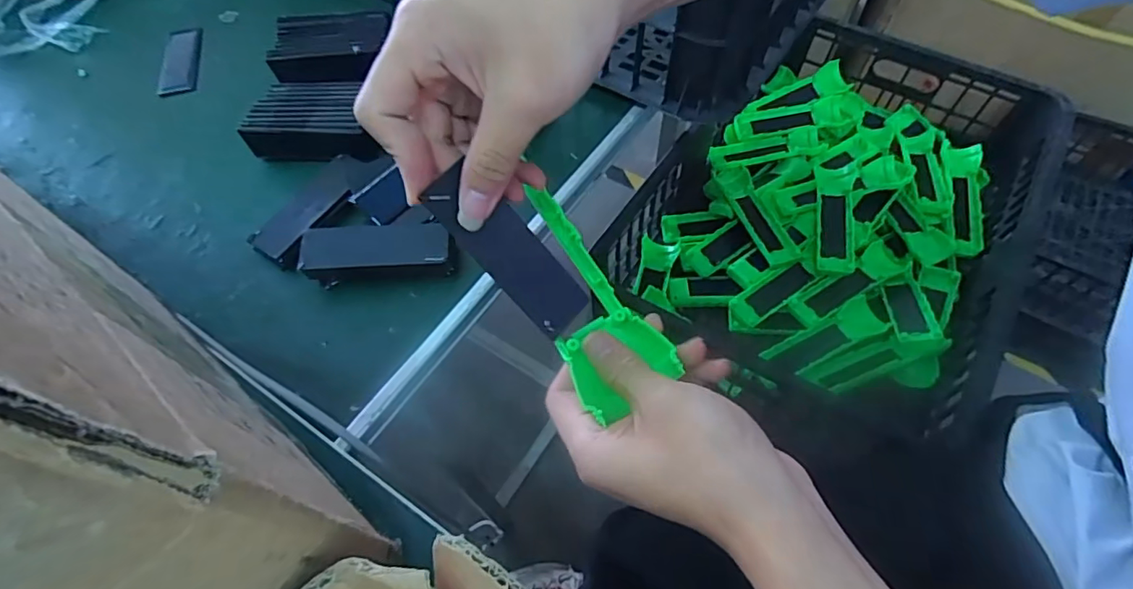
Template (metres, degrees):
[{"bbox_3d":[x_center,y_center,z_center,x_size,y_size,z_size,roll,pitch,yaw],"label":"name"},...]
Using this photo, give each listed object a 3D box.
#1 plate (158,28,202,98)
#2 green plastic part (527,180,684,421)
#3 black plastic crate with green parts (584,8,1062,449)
[{"bbox_3d":[-0.343,-0.210,0.485,0.032,0.004,0.092,-13,59,-5],"label":"plate"},{"bbox_3d":[0.015,-0.001,0.274,0.050,0.017,0.120,-17,74,-7],"label":"green plastic part"},{"bbox_3d":[0.349,-0.106,0.703,0.396,0.131,0.611,34,66,21],"label":"black plastic crate with green parts"}]

